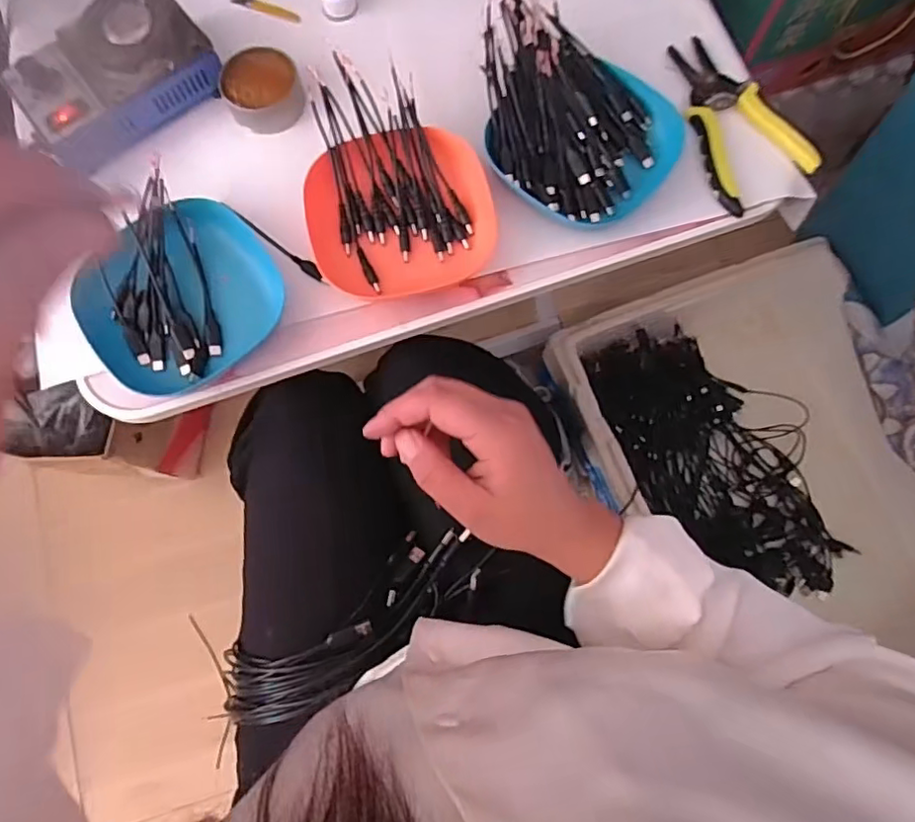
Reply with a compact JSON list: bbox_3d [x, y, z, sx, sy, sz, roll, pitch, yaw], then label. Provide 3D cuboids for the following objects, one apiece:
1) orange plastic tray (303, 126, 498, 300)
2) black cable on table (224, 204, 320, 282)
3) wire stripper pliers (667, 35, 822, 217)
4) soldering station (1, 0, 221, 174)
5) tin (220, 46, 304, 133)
[{"bbox_3d":[-0.043,-0.153,0.471,0.138,0.033,0.123,-12,76,-3],"label":"orange plastic tray"},{"bbox_3d":[-0.145,-0.134,0.475,0.094,0.007,0.010,37,79,-4],"label":"black cable on table"},{"bbox_3d":[0.230,-0.244,0.495,0.086,0.014,0.159,-19,77,-4],"label":"wire stripper pliers"},{"bbox_3d":[-0.272,-0.266,0.480,0.144,0.054,0.101,-38,79,-8],"label":"soldering station"},{"bbox_3d":[-0.160,-0.265,0.499,0.062,0.028,0.061,0,76,0],"label":"tin"}]

